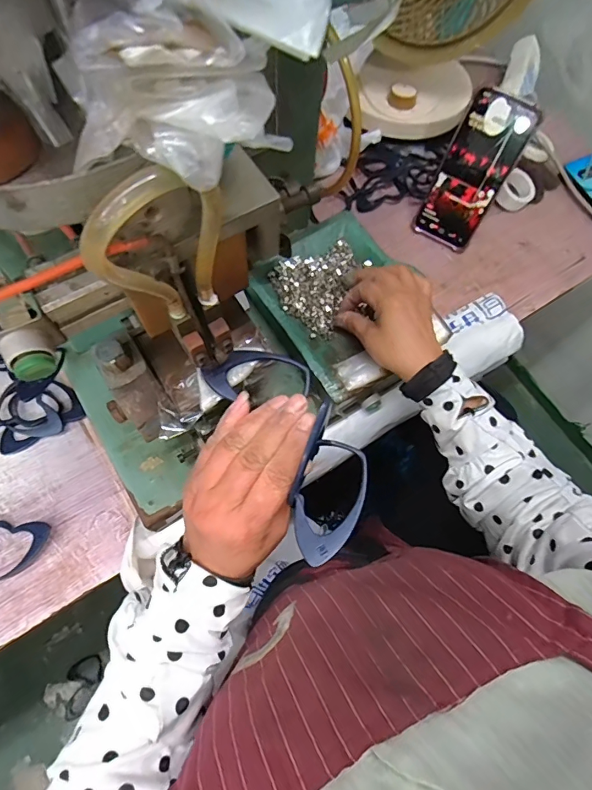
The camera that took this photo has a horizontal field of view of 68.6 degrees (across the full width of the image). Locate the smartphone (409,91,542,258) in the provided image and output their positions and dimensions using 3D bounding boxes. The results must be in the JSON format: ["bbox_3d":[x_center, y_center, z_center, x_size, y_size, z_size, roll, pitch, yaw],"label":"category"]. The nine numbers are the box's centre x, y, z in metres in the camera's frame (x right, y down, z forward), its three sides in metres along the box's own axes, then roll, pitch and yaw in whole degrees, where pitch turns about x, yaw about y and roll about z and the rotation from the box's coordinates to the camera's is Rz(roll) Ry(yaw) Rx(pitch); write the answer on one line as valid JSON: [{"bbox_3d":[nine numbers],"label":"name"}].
[{"bbox_3d":[0.212,-0.266,0.528,0.077,0.167,0.014,28,45,7],"label":"smartphone"}]

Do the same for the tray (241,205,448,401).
[{"bbox_3d":[0.048,-0.103,0.466,0.145,0.020,0.194,-29,74,-12],"label":"tray"}]

